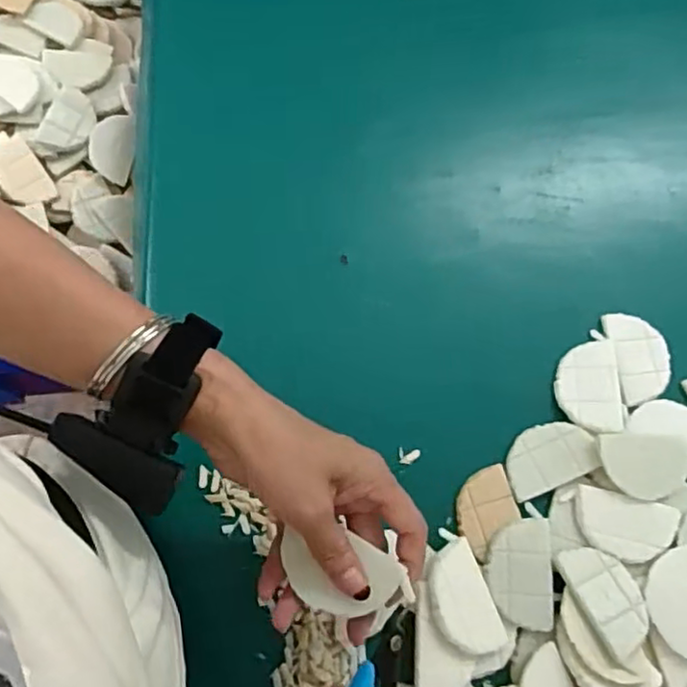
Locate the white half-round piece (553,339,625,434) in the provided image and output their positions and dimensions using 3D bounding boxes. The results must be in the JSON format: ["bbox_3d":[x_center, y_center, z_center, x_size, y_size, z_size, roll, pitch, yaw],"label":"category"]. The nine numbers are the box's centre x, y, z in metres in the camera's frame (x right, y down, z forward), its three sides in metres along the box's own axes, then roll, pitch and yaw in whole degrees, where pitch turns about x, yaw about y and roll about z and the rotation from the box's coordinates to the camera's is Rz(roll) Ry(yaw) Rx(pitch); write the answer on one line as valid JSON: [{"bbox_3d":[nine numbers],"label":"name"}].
[{"bbox_3d":[0.176,0.030,0.465,0.044,0.008,0.068,0,73,1],"label":"white half-round piece"}]

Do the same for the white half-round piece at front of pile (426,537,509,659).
[{"bbox_3d":[0.075,0.163,0.410,0.043,0.007,0.068,-11,69,-31],"label":"white half-round piece at front of pile"}]

